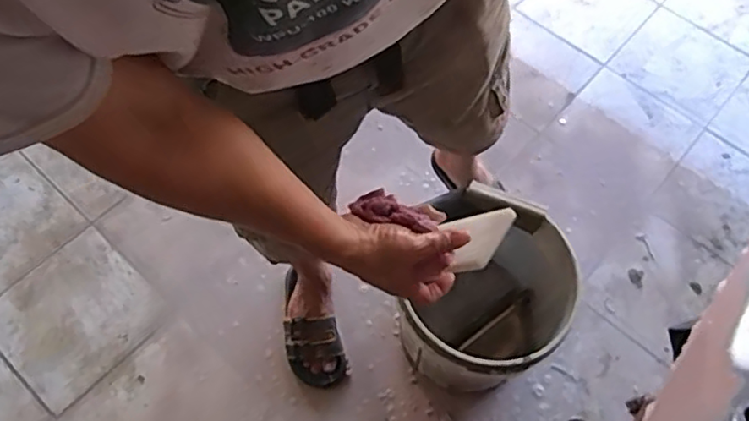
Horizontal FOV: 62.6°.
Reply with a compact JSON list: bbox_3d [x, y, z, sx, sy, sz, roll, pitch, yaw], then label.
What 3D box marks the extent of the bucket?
[{"bbox_3d":[0.202,0.185,1.144,0.251,0.317,0.296,32,66,14],"label":"bucket"}]

